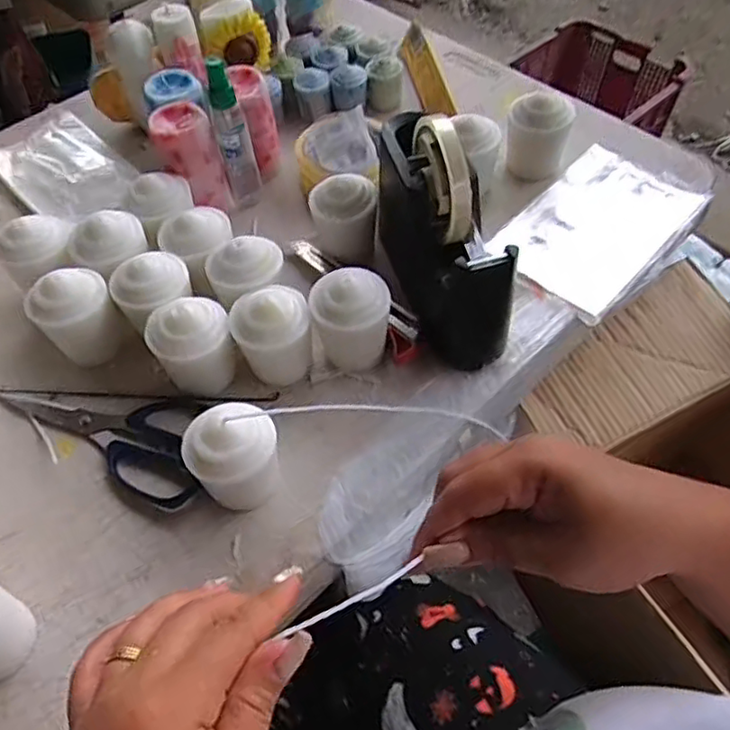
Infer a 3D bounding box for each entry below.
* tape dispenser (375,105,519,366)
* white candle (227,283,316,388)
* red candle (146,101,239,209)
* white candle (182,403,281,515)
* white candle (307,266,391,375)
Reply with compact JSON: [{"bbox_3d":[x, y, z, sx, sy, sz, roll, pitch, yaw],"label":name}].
[{"bbox_3d":[0.054,-0.103,0.461,0.060,0.131,0.180,-15,58,-9],"label":"tape dispenser"},{"bbox_3d":[-0.063,-0.017,0.445,0.054,0.065,0.056,0,57,1],"label":"white candle"},{"bbox_3d":[-0.153,-0.181,0.554,0.052,0.091,0.059,-19,59,-11],"label":"red candle"},{"bbox_3d":[-0.082,0.058,0.390,0.052,0.066,0.048,0,57,1],"label":"white candle"},{"bbox_3d":[-0.009,-0.032,0.448,0.054,0.075,0.045,-15,58,-9],"label":"white candle"}]

